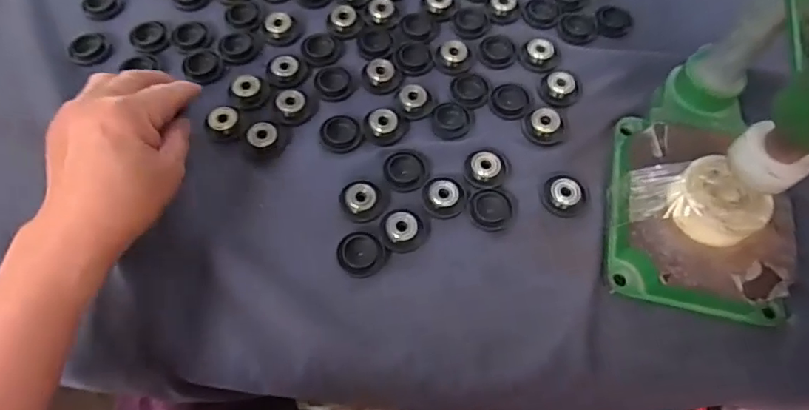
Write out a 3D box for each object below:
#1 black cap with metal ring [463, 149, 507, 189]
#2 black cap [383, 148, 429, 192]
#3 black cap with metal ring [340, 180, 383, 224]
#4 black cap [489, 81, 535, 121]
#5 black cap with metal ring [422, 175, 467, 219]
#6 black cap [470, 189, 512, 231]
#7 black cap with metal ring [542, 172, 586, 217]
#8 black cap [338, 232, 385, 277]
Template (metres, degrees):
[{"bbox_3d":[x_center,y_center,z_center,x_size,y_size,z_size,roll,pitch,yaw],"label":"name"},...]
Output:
[{"bbox_3d":[0.063,-0.029,0.394,0.034,0.011,0.029,-10,66,-5],"label":"black cap with metal ring"},{"bbox_3d":[0.001,-0.028,0.396,0.034,0.005,0.036,0,66,-1],"label":"black cap"},{"bbox_3d":[-0.032,-0.003,0.378,0.029,0.009,0.028,0,66,-1],"label":"black cap with metal ring"},{"bbox_3d":[0.087,-0.086,0.423,0.036,0.004,0.034,0,66,-1],"label":"black cap"},{"bbox_3d":[0.030,-0.008,0.385,0.031,0.008,0.034,0,66,-1],"label":"black cap with metal ring"},{"bbox_3d":[0.064,0.003,0.382,0.031,0.005,0.032,0,66,-1],"label":"black cap"},{"bbox_3d":[0.122,-0.011,0.388,0.033,0.012,0.037,38,70,15],"label":"black cap with metal ring"},{"bbox_3d":[-0.031,0.034,0.363,0.033,0.004,0.031,0,66,-1],"label":"black cap"}]

